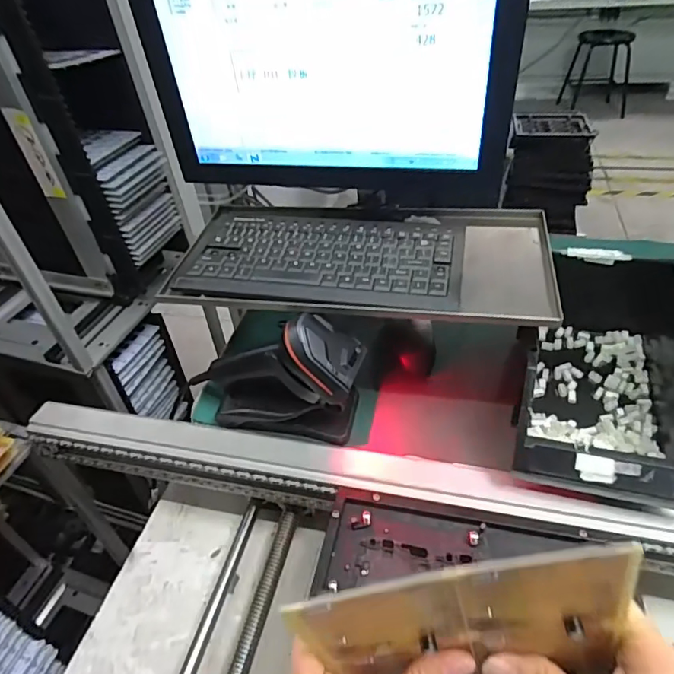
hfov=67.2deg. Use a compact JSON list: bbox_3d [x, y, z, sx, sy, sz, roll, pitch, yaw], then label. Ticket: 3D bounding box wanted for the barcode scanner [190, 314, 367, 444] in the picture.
[{"bbox_3d":[-0.069,0.040,0.560,0.200,0.148,0.088,6,42,16],"label":"barcode scanner"}]

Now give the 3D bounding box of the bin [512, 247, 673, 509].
[{"bbox_3d":[0.287,0.030,0.542,0.160,0.123,0.271,9,43,19],"label":"bin"}]

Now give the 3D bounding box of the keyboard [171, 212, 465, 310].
[{"bbox_3d":[-0.015,-0.092,0.561,0.296,0.024,0.143,3,41,13],"label":"keyboard"}]

